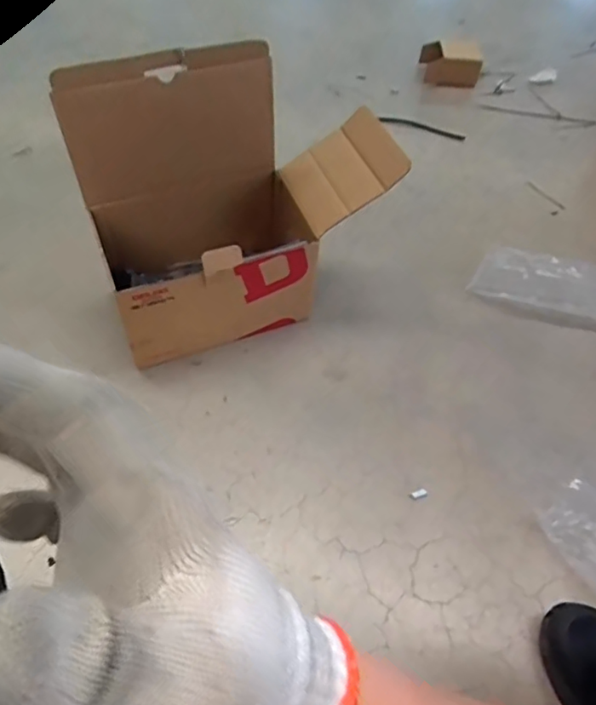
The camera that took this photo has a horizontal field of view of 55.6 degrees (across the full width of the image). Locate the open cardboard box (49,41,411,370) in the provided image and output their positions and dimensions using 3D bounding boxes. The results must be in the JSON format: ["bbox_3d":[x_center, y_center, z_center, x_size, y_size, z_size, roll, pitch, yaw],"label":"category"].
[{"bbox_3d":[-0.069,-0.194,0.775,0.392,0.347,0.189,-16,57,-14],"label":"open cardboard box"}]

